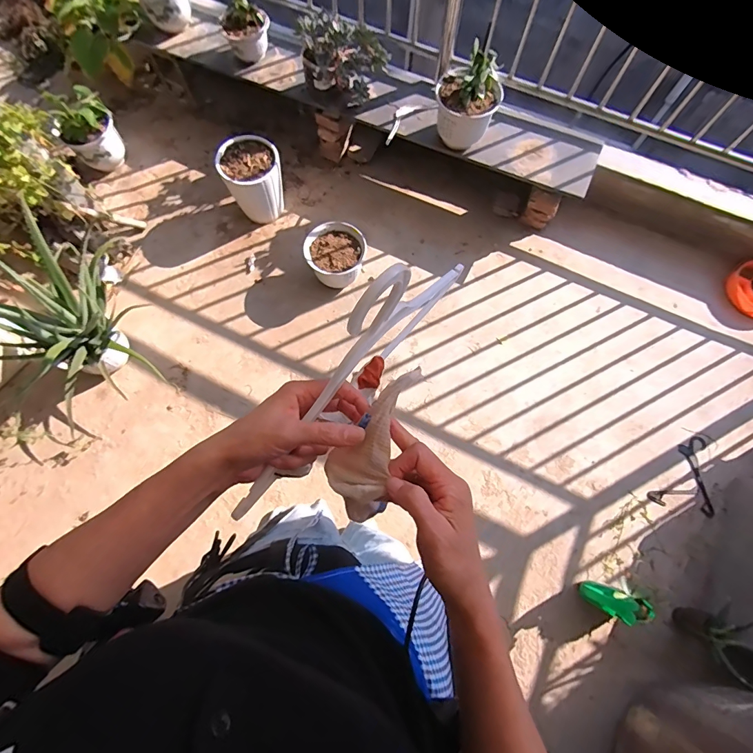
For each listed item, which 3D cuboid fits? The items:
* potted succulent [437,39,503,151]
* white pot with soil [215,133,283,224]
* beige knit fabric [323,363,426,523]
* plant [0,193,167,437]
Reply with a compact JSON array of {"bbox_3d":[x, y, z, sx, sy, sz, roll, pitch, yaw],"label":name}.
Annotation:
[{"bbox_3d":[0.322,-0.983,1.367,0.216,0.250,0.233,0,73,-1],"label":"potted succulent"},{"bbox_3d":[-0.504,-0.806,1.611,0.233,0.257,0.255,-24,75,-8],"label":"white pot with soil"},{"bbox_3d":[-0.001,0.052,0.346,0.060,0.039,0.138,24,81,7],"label":"beige knit fabric"},{"bbox_3d":[-1.075,-0.186,1.319,0.477,0.483,0.492,43,77,11],"label":"plant"}]

